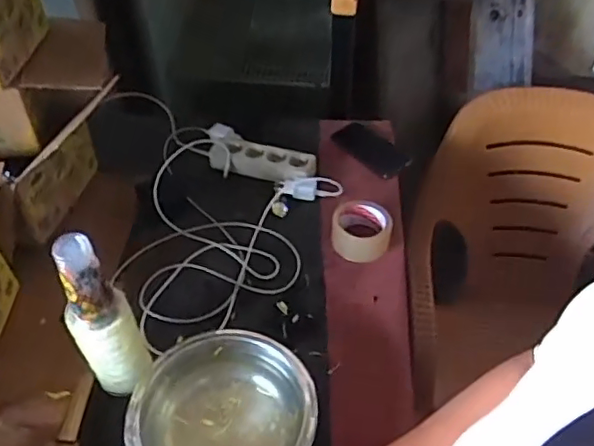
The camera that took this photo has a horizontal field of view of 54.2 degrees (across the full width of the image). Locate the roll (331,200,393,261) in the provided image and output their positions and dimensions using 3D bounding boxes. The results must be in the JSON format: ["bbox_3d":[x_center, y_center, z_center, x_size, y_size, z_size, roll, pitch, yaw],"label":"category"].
[{"bbox_3d":[0.110,0.011,0.993,0.101,0.052,0.102,1,46,-1],"label":"roll"}]

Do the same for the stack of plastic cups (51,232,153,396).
[{"bbox_3d":[-0.240,0.128,0.732,0.082,0.276,0.063,-24,52,-22],"label":"stack of plastic cups"}]

